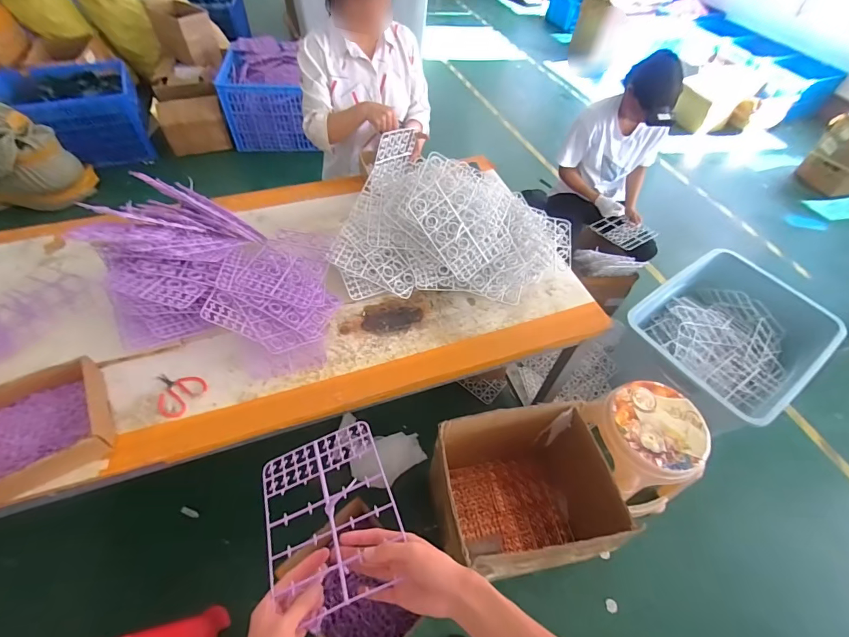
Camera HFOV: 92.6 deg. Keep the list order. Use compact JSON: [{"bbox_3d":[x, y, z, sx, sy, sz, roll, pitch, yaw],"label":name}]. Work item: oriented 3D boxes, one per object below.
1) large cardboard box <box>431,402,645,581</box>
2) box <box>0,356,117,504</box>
[{"bbox_3d":[0.288,0.533,1.223,0.486,0.401,0.391,-9,54,-11],"label":"large cardboard box"},{"bbox_3d":[-0.738,0.203,0.762,0.232,0.068,0.223,-24,58,-20],"label":"box"}]

